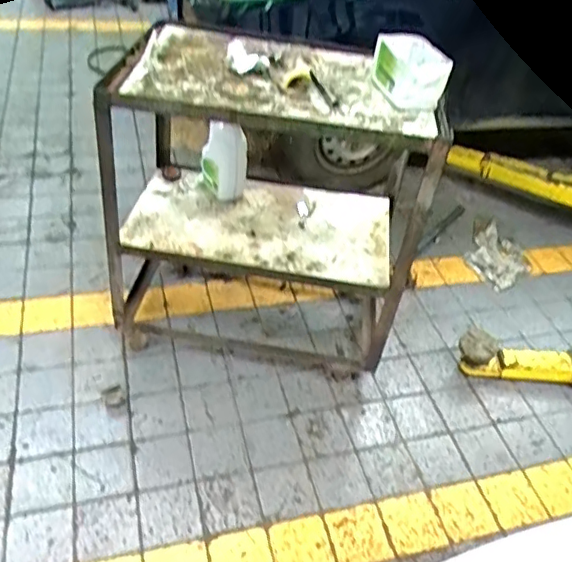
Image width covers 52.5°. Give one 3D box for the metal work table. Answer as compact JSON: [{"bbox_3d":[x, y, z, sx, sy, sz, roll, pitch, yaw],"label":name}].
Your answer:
[{"bbox_3d":[-0.071,-0.178,1.709,0.850,0.903,0.491,14,43,5],"label":"metal work table"}]

